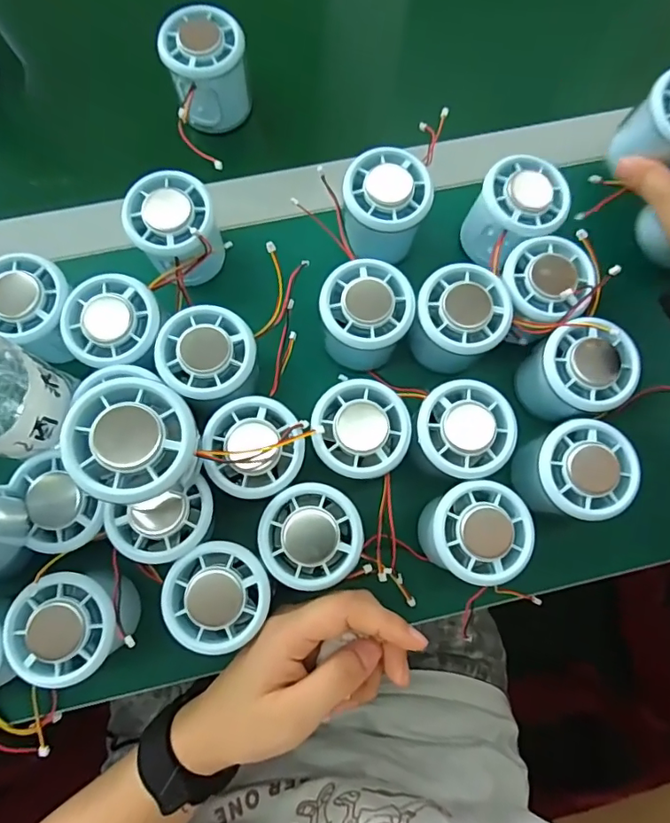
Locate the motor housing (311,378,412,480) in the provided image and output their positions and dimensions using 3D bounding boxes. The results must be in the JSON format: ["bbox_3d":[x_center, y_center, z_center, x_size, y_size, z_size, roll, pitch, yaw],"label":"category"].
[{"bbox_3d":[0.015,0.014,0.316,0.055,0.048,0.056,0,77,-1],"label":"motor housing"}]

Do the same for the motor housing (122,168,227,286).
[{"bbox_3d":[-0.103,-0.117,0.340,0.052,0.053,0.060,-16,78,-5],"label":"motor housing"}]

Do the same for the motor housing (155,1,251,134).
[{"bbox_3d":[-0.092,-0.244,0.374,0.055,0.061,0.054,-21,79,-6],"label":"motor housing"}]

